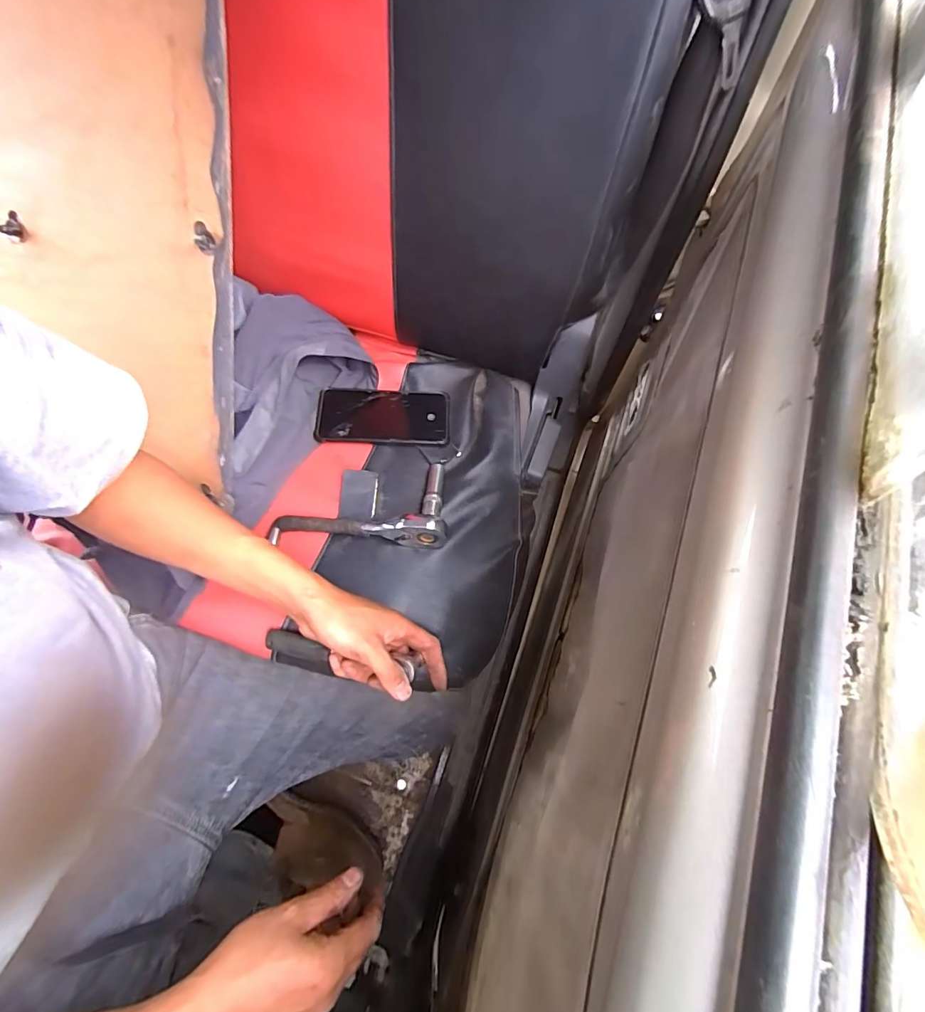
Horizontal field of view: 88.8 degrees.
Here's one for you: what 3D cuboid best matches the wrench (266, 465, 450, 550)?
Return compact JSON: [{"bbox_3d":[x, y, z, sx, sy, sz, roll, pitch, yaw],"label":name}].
[{"bbox_3d":[-0.116,-0.001,0.531,0.191,0.038,0.101,-3,69,-2],"label":"wrench"}]

